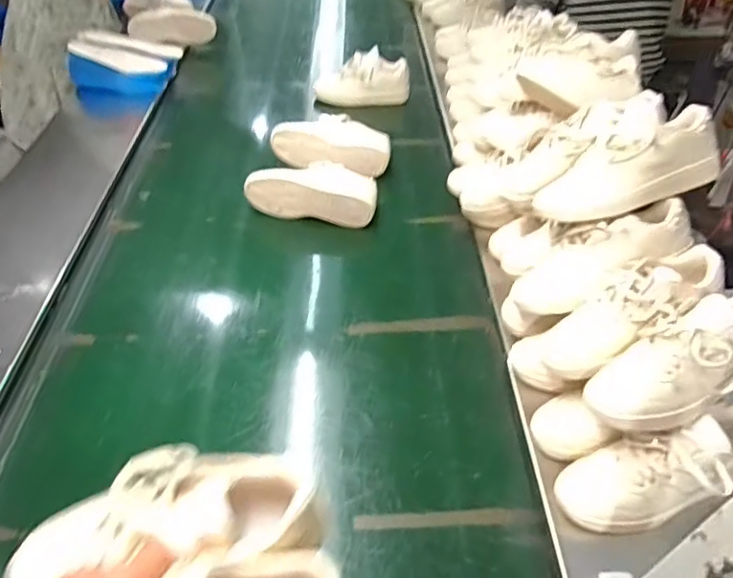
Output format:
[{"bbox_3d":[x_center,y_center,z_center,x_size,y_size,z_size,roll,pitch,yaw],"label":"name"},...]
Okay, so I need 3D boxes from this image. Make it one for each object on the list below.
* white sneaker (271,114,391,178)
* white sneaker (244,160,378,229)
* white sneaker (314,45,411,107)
[{"bbox_3d":[-0.082,-0.341,1.342,0.269,0.083,0.111,9,46,8],"label":"white sneaker"},{"bbox_3d":[-0.112,-0.209,1.219,0.266,0.082,0.116,5,46,5],"label":"white sneaker"},{"bbox_3d":[-0.011,-0.578,1.572,0.251,0.109,0.083,3,43,1],"label":"white sneaker"}]

